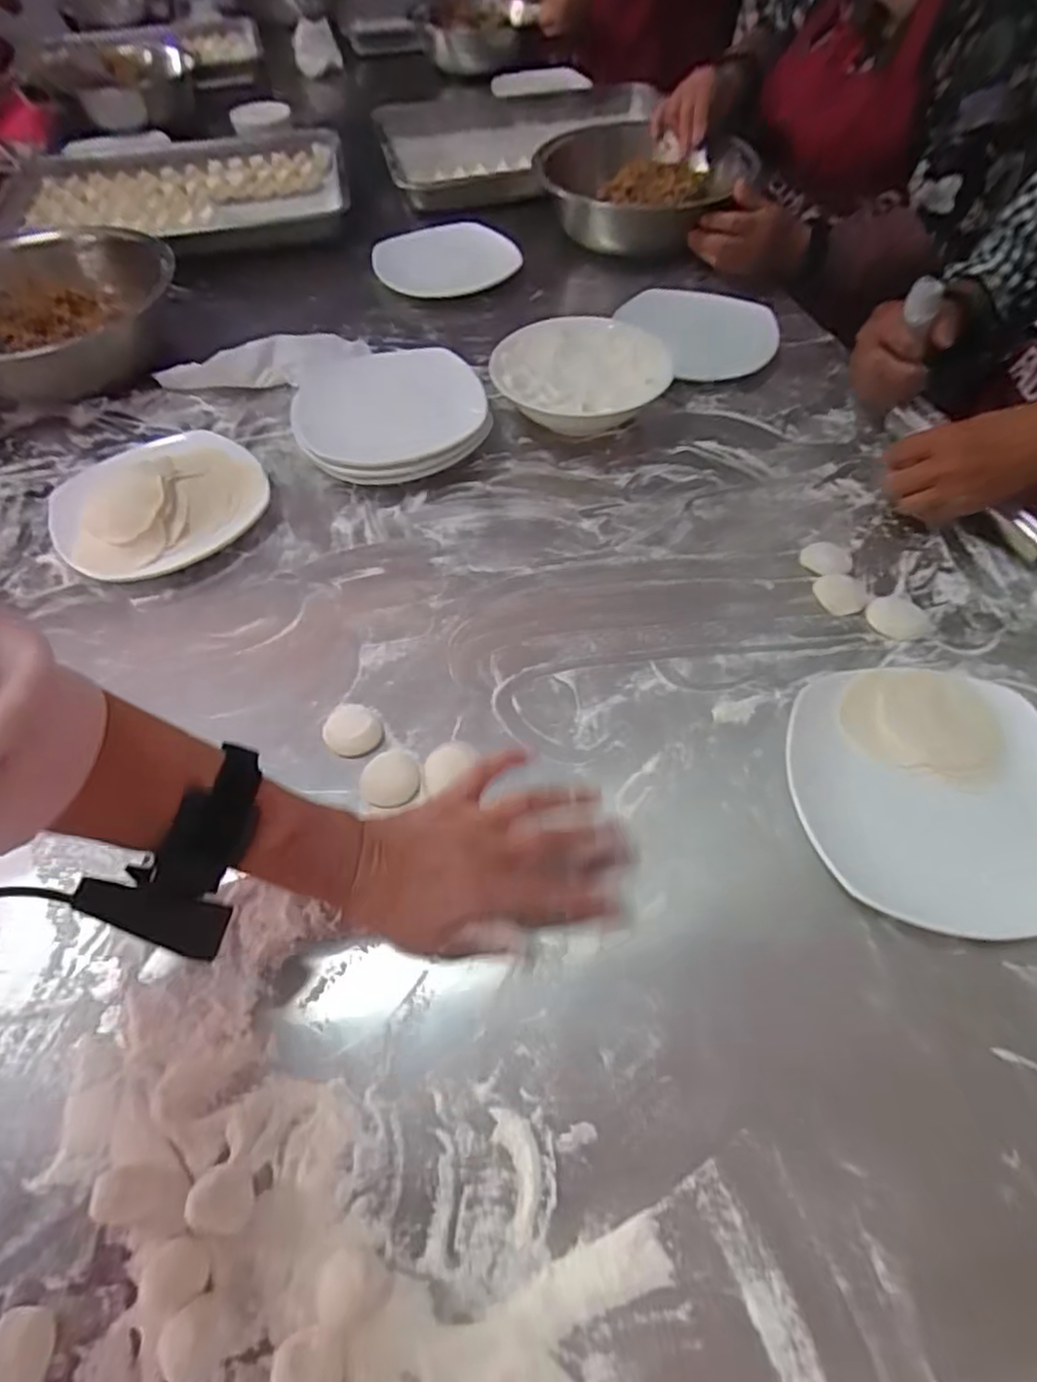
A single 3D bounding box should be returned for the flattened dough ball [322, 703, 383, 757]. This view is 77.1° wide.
[{"bbox_3d":[-0.120,0.027,0.470,0.040,0.007,0.044,-1,57,1],"label":"flattened dough ball"}]

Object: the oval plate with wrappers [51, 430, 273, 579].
[{"bbox_3d":[-0.334,-0.184,0.599,0.183,0.043,0.197,-34,62,-19],"label":"oval plate with wrappers"}]

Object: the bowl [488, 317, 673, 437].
[{"bbox_3d":[0.063,-0.319,0.670,0.168,0.055,0.166,-1,57,1],"label":"bowl"}]

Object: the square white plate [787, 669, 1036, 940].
[{"bbox_3d":[0.273,0.068,0.427,0.175,0.023,0.174,9,57,7],"label":"square white plate"}]

